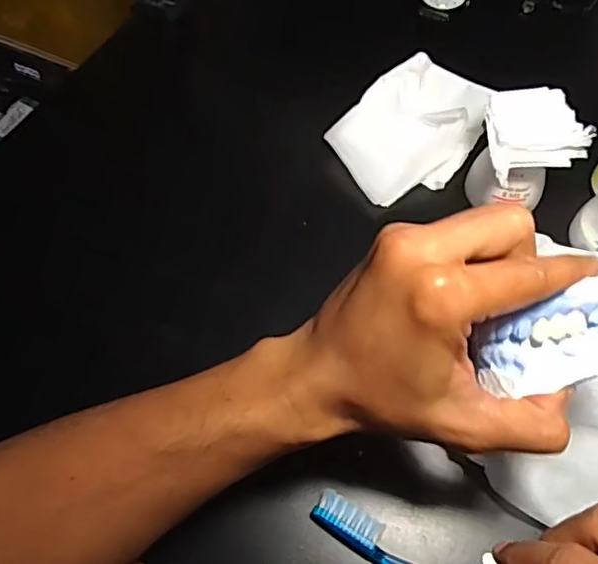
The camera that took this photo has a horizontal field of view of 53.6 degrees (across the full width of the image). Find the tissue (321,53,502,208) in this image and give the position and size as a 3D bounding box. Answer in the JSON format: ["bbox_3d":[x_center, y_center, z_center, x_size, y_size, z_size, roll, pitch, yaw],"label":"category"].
[{"bbox_3d":[0.081,-0.112,0.421,0.085,0.027,0.118,37,70,20],"label":"tissue"}]

